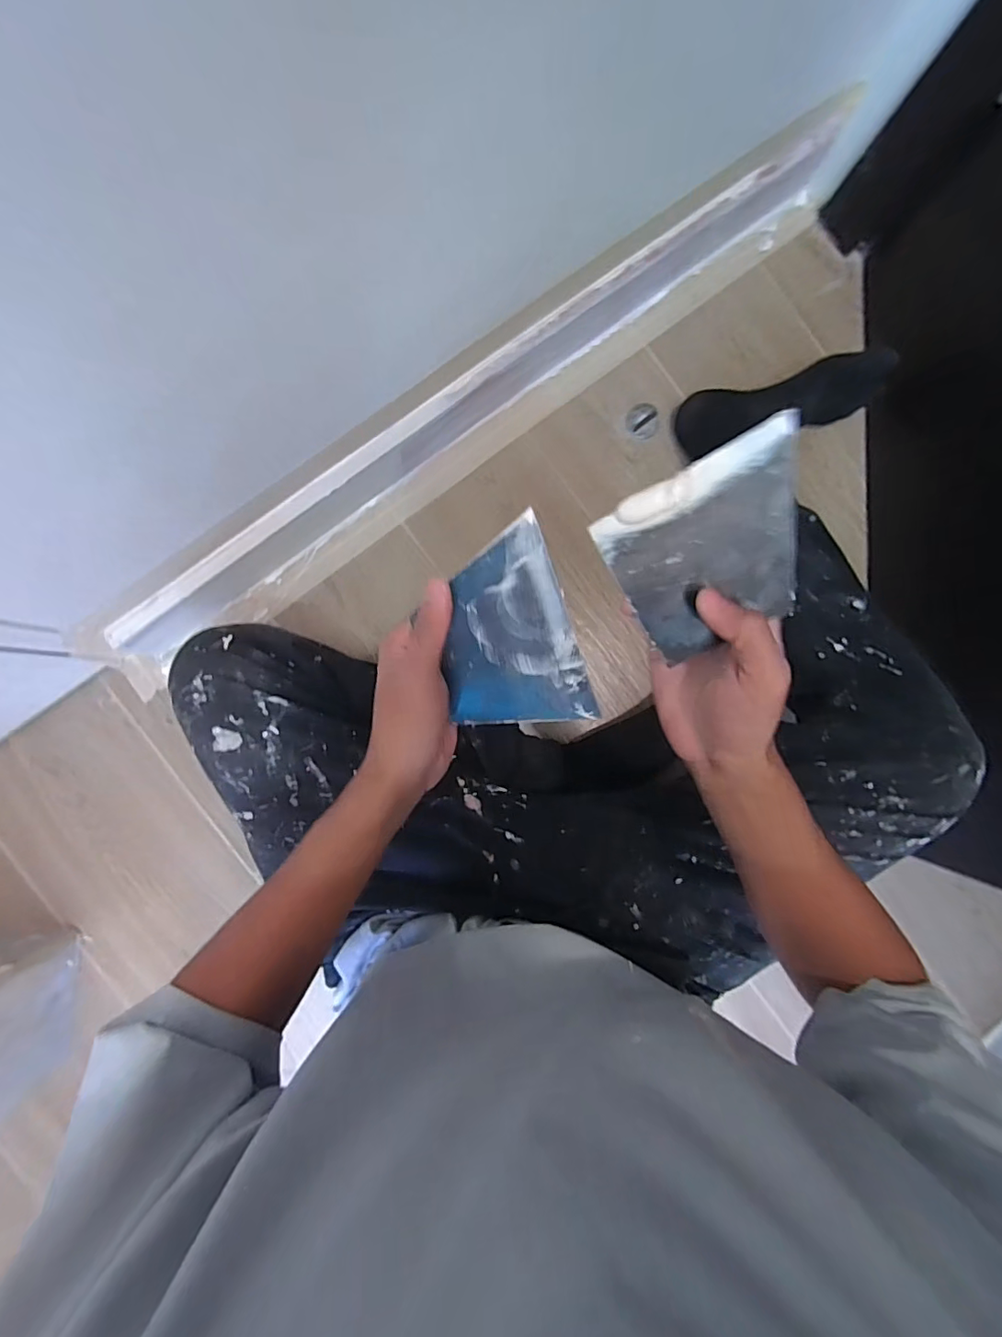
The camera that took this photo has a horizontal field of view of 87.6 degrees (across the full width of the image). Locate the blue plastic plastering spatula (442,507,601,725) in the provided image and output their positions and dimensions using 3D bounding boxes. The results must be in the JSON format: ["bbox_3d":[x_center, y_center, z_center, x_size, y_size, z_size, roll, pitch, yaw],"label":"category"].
[{"bbox_3d":[0.005,-0.020,0.351,0.087,0.008,0.138,-19,102,-3],"label":"blue plastic plastering spatula"}]

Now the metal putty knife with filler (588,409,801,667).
[{"bbox_3d":[0.121,-0.066,0.292,0.108,0.008,0.097,-27,105,15],"label":"metal putty knife with filler"}]

